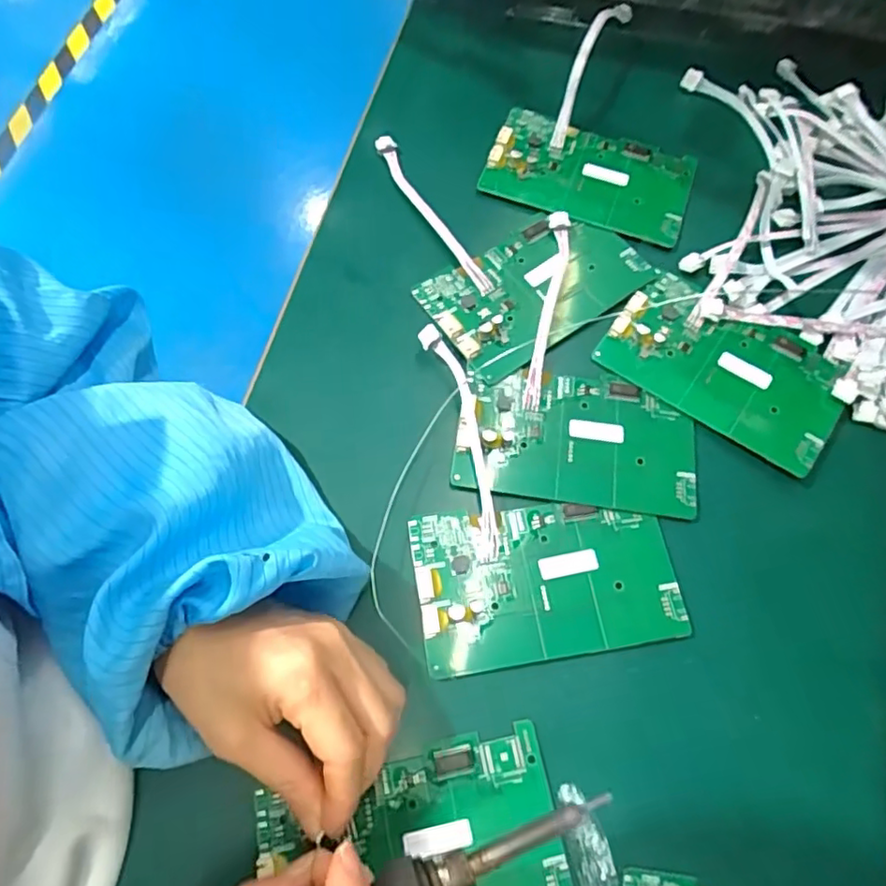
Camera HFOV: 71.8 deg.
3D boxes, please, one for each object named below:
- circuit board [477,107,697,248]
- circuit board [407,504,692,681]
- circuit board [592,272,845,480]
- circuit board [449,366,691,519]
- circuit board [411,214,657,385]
[{"bbox_3d":[0.098,-0.180,0.407,0.131,0.008,0.080,18,70,6],"label":"circuit board"},{"bbox_3d":[0.053,0.069,0.313,0.131,0.007,0.078,-8,70,-3],"label":"circuit board"},{"bbox_3d":[0.163,-0.045,0.357,0.132,0.006,0.077,33,73,11],"label":"circuit board"},{"bbox_3d":[0.075,-0.003,0.341,0.130,0.009,0.076,8,69,3],"label":"circuit board"},{"bbox_3d":[0.057,-0.099,0.375,0.132,0.007,0.076,-32,73,-12],"label":"circuit board"}]

